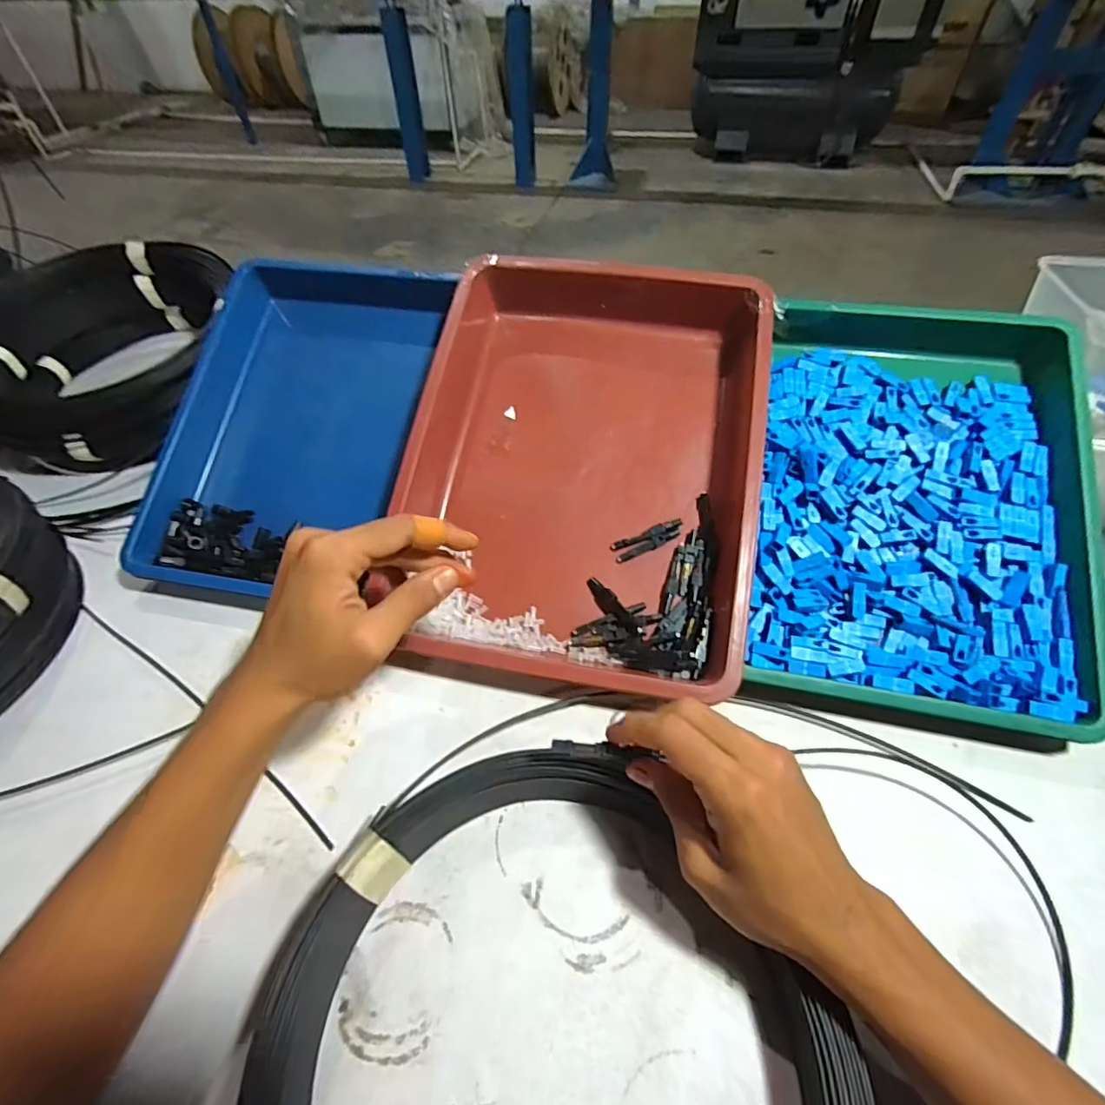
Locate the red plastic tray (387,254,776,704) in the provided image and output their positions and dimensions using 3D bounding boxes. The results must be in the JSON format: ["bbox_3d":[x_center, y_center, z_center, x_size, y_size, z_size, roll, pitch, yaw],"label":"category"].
[{"bbox_3d":[0.025,-0.075,0.429,0.262,0.055,0.344,8,73,8],"label":"red plastic tray"}]

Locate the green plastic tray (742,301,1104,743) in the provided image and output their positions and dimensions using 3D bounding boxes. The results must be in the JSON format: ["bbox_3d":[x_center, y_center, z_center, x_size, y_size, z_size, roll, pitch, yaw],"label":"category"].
[{"bbox_3d":[0.271,-0.055,0.400,0.213,0.043,0.340,7,72,9],"label":"green plastic tray"}]

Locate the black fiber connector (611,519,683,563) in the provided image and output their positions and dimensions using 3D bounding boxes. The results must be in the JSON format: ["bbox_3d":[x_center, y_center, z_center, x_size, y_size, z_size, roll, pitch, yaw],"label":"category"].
[{"bbox_3d":[0.077,-0.010,0.423,0.059,0.008,0.016,-24,53,3],"label":"black fiber connector"}]

